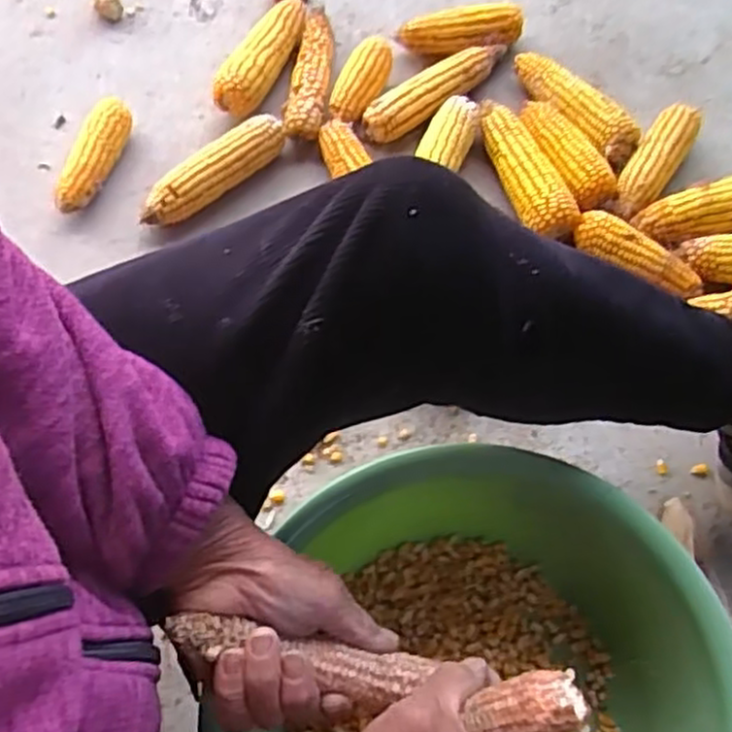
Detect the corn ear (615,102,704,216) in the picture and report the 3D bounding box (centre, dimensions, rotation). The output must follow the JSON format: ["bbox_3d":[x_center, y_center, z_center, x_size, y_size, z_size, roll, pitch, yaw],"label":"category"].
[{"bbox_3d":[0.295,-0.208,0.767,0.046,0.048,0.146,31,70,13],"label":"corn ear"}]

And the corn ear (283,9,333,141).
[{"bbox_3d":[-0.057,-0.312,0.816,0.041,0.033,0.169,7,67,3],"label":"corn ear"}]

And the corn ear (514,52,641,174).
[{"bbox_3d":[0.220,-0.274,0.800,0.047,0.052,0.171,-37,71,-14],"label":"corn ear"}]

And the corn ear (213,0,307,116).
[{"bbox_3d":[-0.106,-0.358,0.826,0.061,0.053,0.205,16,68,7],"label":"corn ear"}]

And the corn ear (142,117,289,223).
[{"bbox_3d":[-0.153,-0.196,0.764,0.168,0.044,0.048,-34,71,-14],"label":"corn ear"}]

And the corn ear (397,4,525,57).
[{"bbox_3d":[0.108,-0.370,0.844,0.140,0.050,0.052,-6,67,-3],"label":"corn ear"}]

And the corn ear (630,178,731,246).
[{"bbox_3d":[0.345,-0.155,0.740,0.165,0.055,0.054,-13,67,-6],"label":"corn ear"}]

